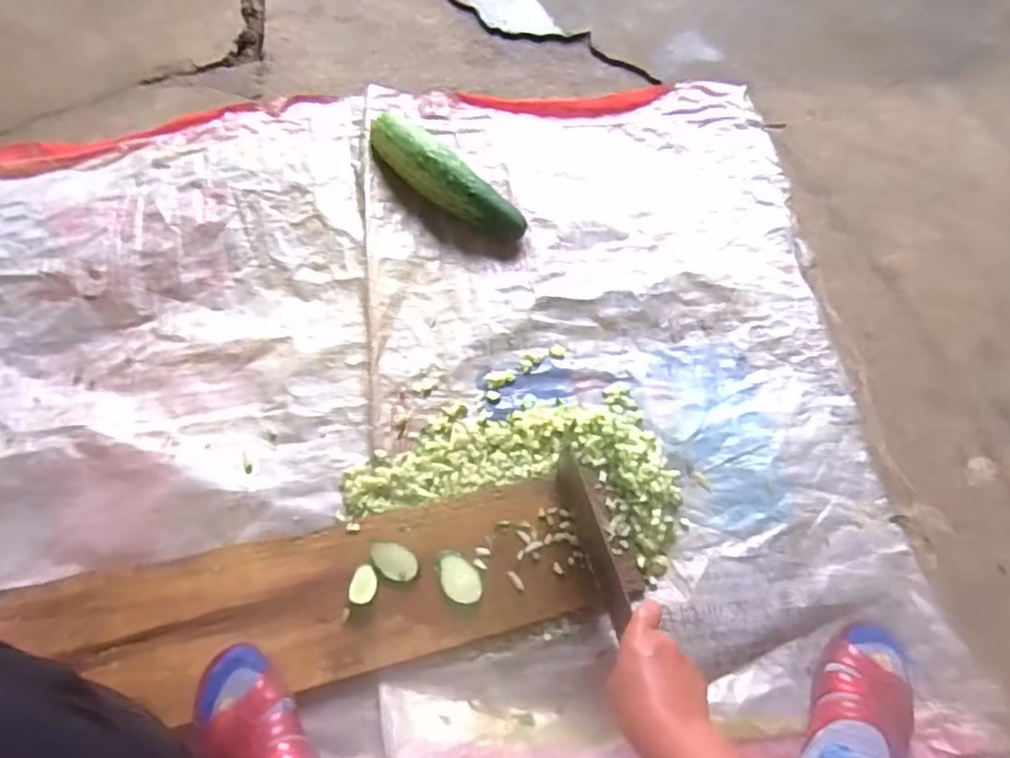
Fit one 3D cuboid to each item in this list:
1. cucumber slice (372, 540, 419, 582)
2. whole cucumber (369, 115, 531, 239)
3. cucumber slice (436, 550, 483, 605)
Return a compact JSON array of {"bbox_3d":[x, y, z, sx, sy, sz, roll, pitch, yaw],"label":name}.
[{"bbox_3d":[-0.112,0.184,0.663,0.050,0.012,0.032,23,65,9],"label":"cucumber slice"},{"bbox_3d":[-0.080,-0.255,0.854,0.236,0.072,0.062,40,69,16],"label":"whole cucumber"},{"bbox_3d":[-0.047,0.199,0.660,0.037,0.006,0.058,-34,70,-17],"label":"cucumber slice"}]

